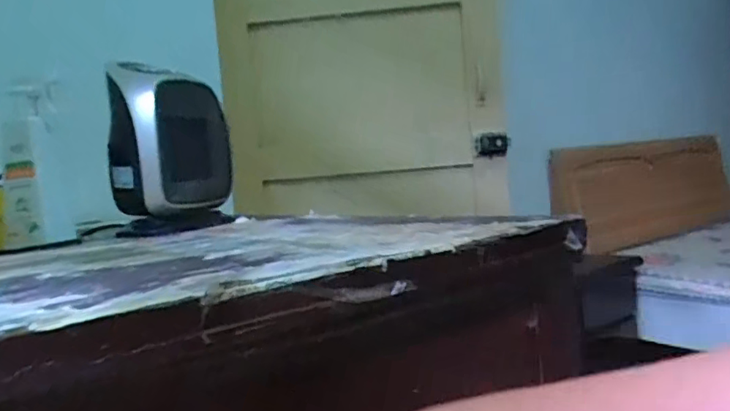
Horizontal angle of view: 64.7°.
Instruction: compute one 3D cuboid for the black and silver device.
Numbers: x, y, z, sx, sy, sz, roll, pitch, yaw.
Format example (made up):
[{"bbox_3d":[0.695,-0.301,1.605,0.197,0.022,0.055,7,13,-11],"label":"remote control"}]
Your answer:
[{"bbox_3d":[-0.322,-0.105,0.929,0.118,0.217,0.178,-4,4,22],"label":"black and silver device"}]

